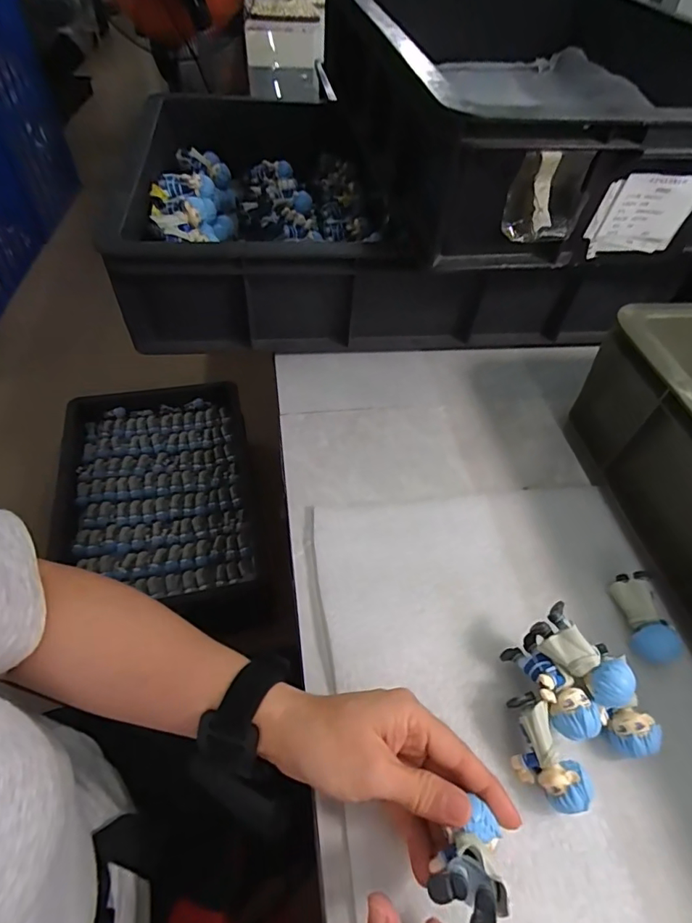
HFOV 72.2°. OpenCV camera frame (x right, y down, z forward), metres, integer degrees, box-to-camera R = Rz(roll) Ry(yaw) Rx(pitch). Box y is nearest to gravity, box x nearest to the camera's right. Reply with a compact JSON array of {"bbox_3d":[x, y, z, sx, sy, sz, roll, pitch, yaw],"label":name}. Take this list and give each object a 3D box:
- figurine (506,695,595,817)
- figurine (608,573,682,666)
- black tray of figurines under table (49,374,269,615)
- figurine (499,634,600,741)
[{"bbox_3d":[0.117,0.175,0.285,0.029,0.032,0.062,-20,56,-18],"label":"figurine"},{"bbox_3d":[0.217,0.113,0.345,0.028,0.026,0.060,-1,52,-5],"label":"figurine"},{"bbox_3d":[-0.431,0.061,1.067,0.438,0.069,0.590,-11,54,-11],"label":"black tray of figurines under table"},{"bbox_3d":[0.130,0.140,0.299,0.027,0.024,0.062,-18,37,-15],"label":"figurine"}]

